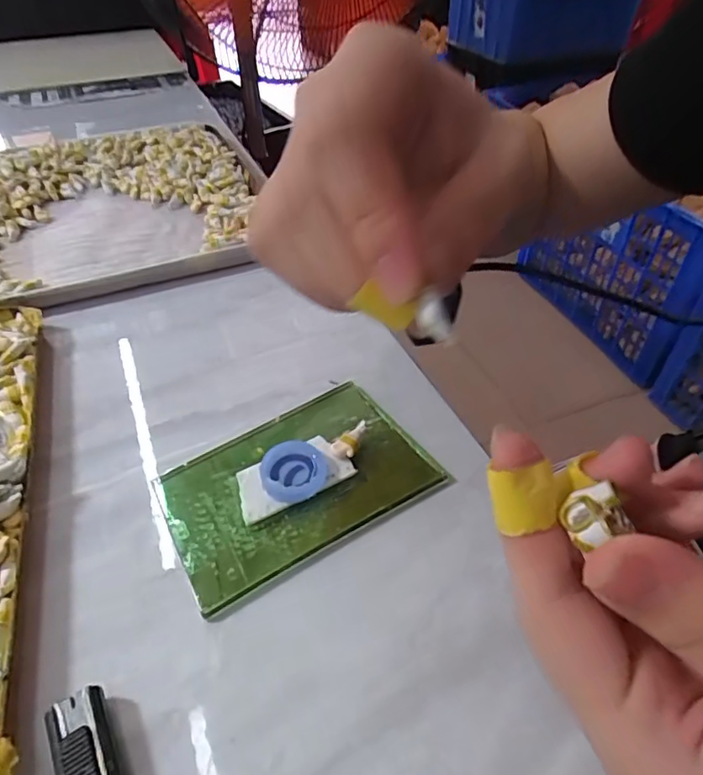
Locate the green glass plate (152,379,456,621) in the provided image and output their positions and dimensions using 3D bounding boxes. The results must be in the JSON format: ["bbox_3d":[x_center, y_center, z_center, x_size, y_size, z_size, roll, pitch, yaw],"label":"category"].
[{"bbox_3d":[-0.023,0.037,0.219,0.105,0.006,0.069,-24,49,-22],"label":"green glass plate"}]

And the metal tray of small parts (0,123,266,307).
[{"bbox_3d":[-0.193,-0.134,0.389,0.244,0.031,0.227,-17,46,-16],"label":"metal tray of small parts"}]

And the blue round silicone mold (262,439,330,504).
[{"bbox_3d":[-0.023,0.034,0.216,0.026,0.009,0.026,0,44,0],"label":"blue round silicone mold"}]

